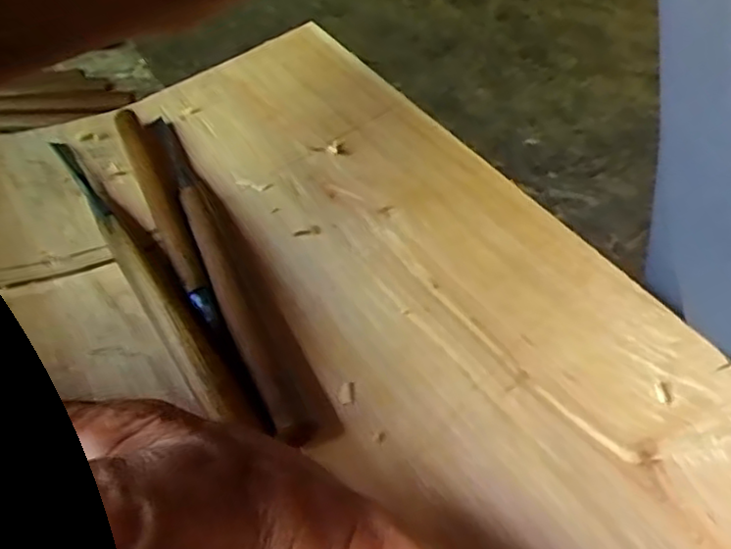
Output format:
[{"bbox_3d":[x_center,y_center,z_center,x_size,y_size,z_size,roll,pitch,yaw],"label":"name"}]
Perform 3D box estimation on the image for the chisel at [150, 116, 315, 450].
[{"bbox_3d":[-0.079,-0.020,0.349,0.017,0.019,0.256,-15,46,-20],"label":"chisel"}]

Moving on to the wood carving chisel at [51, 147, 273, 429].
[{"bbox_3d":[-0.110,-0.008,0.337,0.021,0.012,0.234,-22,49,-26],"label":"wood carving chisel"}]

